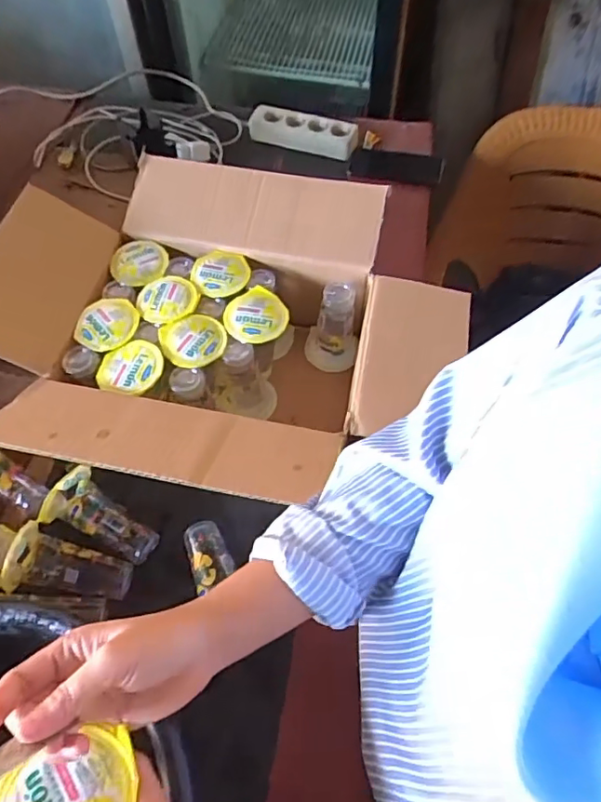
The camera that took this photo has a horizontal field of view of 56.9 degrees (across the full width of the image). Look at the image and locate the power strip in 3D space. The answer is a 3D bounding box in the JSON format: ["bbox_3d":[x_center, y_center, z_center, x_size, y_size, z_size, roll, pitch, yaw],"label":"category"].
[{"bbox_3d":[0.004,-0.499,1.030,0.203,0.044,0.057,12,58,6],"label":"power strip"}]

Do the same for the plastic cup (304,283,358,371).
[{"bbox_3d":[0.044,-0.099,0.728,0.067,0.117,0.063,1,58,-1],"label":"plastic cup"}]

